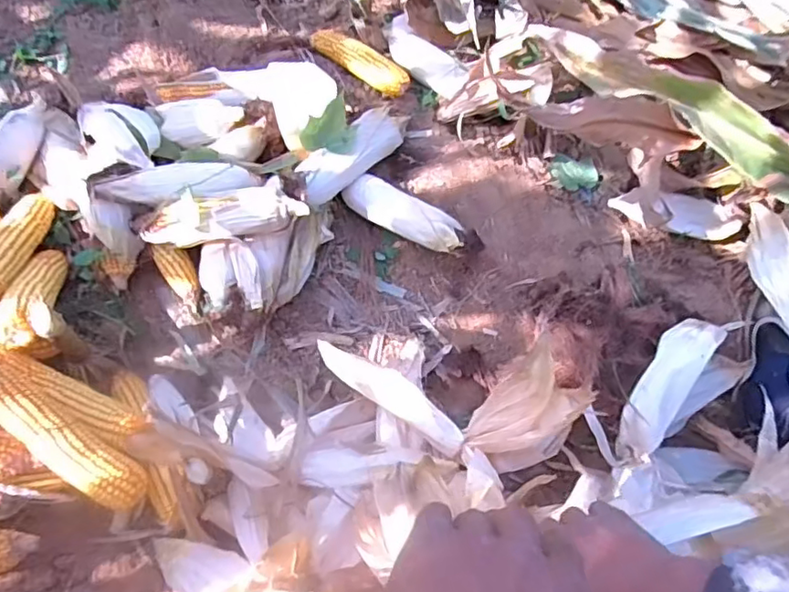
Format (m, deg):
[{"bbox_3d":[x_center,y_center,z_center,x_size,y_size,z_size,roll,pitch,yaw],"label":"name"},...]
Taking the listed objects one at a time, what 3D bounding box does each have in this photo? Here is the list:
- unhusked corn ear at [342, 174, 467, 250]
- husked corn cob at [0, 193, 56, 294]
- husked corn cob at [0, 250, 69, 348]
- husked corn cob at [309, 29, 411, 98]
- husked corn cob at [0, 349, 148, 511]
[{"bbox_3d":[0.012,-0.114,0.859,0.184,0.045,0.052,33,67,15],"label":"unhusked corn ear"},{"bbox_3d":[-0.520,-0.068,0.804,0.050,0.043,0.220,2,43,0],"label":"husked corn cob"},{"bbox_3d":[-0.469,-0.009,0.791,0.058,0.046,0.195,-9,34,-6],"label":"husked corn cob"},{"bbox_3d":[-0.057,-0.385,0.994,0.186,0.047,0.048,34,67,15],"label":"husked corn cob"},{"bbox_3d":[-0.387,0.151,0.682,0.246,0.051,0.056,43,68,0],"label":"husked corn cob"}]

